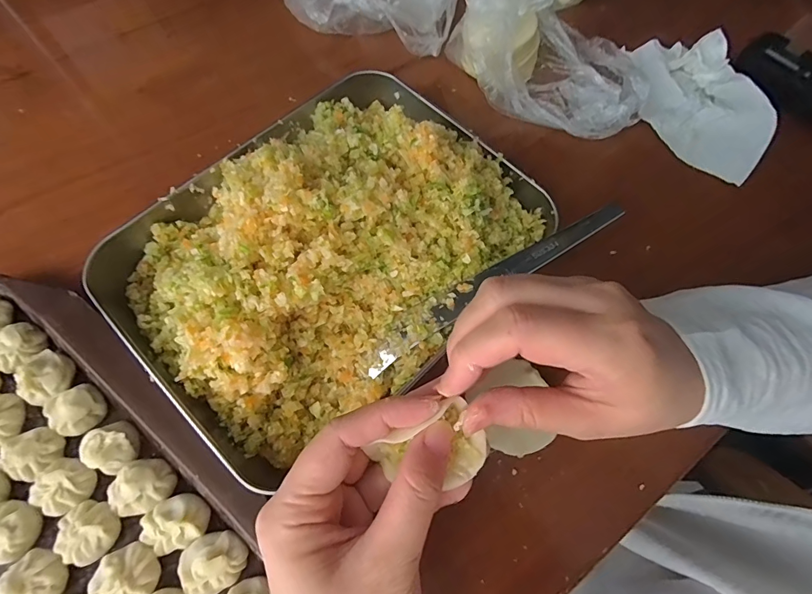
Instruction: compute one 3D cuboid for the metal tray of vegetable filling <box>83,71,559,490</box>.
[{"bbox_3d":[-0.048,-0.039,0.263,0.254,0.078,0.196,-42,74,-18],"label":"metal tray of vegetable filling"}]

